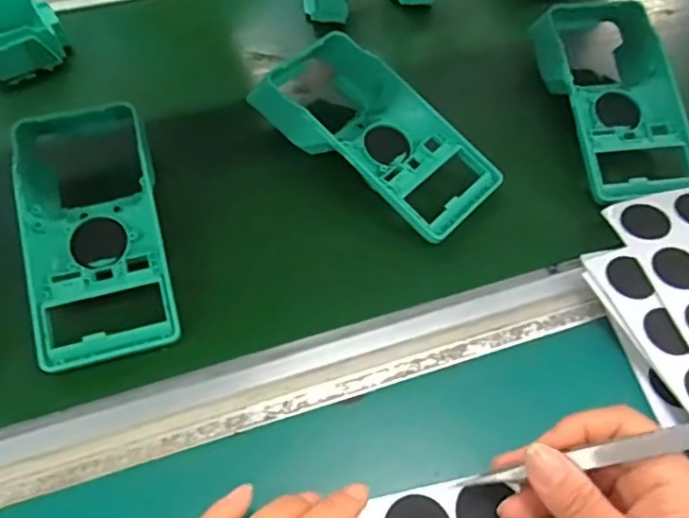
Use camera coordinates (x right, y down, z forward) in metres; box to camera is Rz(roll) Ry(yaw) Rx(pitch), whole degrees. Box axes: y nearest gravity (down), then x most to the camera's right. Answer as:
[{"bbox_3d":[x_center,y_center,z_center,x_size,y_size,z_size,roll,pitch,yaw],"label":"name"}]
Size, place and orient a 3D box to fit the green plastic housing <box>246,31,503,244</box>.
[{"bbox_3d":[0.019,-0.091,0.445,0.185,0.065,0.089,37,63,24],"label":"green plastic housing"}]

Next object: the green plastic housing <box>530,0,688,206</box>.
[{"bbox_3d":[0.206,-0.120,0.462,0.093,0.061,0.172,-4,54,-2],"label":"green plastic housing"}]

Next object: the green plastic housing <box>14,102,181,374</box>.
[{"bbox_3d":[-0.161,-0.027,0.392,0.081,0.050,0.187,-13,55,-9],"label":"green plastic housing"}]

